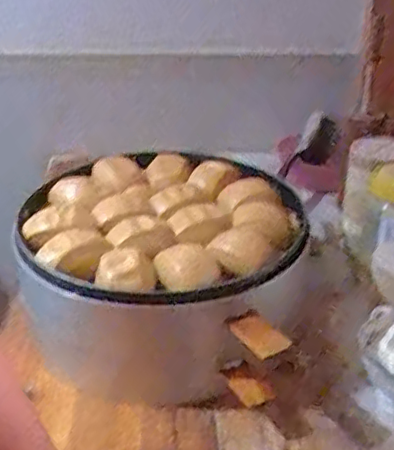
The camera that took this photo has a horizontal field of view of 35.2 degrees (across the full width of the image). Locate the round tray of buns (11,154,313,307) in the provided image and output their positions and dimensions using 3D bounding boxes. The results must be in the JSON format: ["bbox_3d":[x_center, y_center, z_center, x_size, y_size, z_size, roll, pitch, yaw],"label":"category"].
[{"bbox_3d":[-0.072,-0.007,0.985,0.430,0.066,0.414,1,29,0],"label":"round tray of buns"}]

